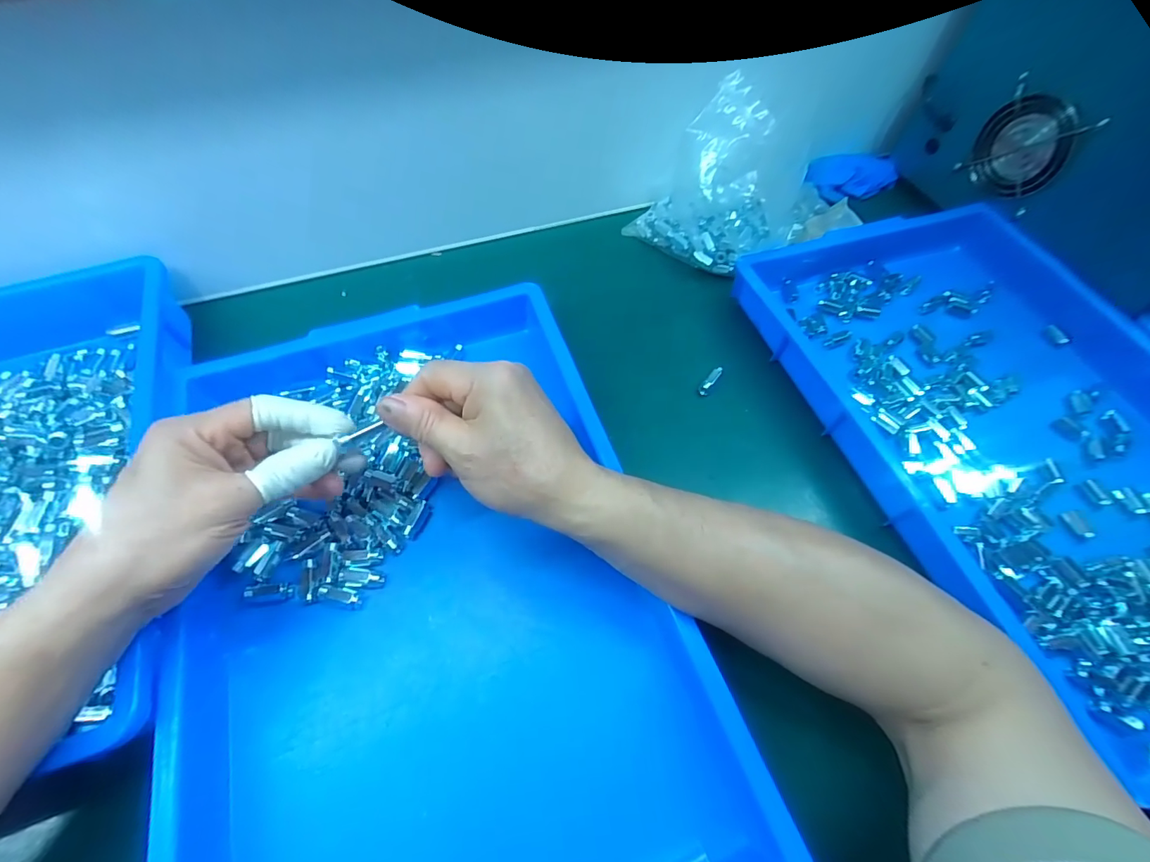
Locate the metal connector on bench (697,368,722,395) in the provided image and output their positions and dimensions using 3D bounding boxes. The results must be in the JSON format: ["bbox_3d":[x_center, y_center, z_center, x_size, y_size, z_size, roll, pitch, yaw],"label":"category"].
[{"bbox_3d":[0.119,-0.045,0.421,0.008,0.008,0.030,34,65,18],"label":"metal connector on bench"}]

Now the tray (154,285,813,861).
[{"bbox_3d":[-0.086,0.099,0.310,0.281,0.046,0.432,-16,61,-9],"label":"tray"}]

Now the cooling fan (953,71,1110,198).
[{"bbox_3d":[0.424,-0.265,0.461,0.020,0.097,0.086,-19,62,-11],"label":"cooling fan"}]

